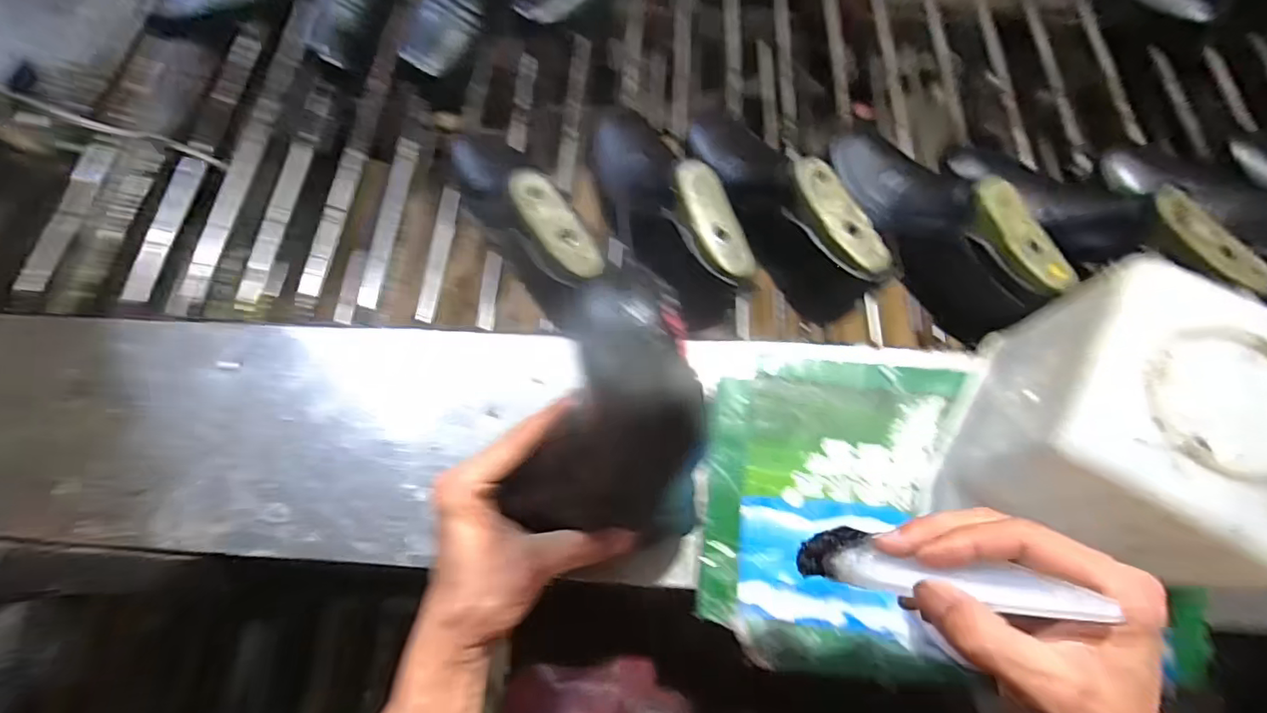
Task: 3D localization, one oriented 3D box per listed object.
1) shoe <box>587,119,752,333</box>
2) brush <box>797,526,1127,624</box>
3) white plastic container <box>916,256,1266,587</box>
[{"bbox_3d":[0.022,-0.156,0.557,0.081,0.132,0.280,-25,69,-8],"label":"shoe"},{"bbox_3d":[0.155,0.111,0.285,0.132,0.028,0.031,0,64,31],"label":"brush"},{"bbox_3d":[0.312,0.052,0.364,0.122,0.167,0.153,29,71,13],"label":"white plastic container"}]

